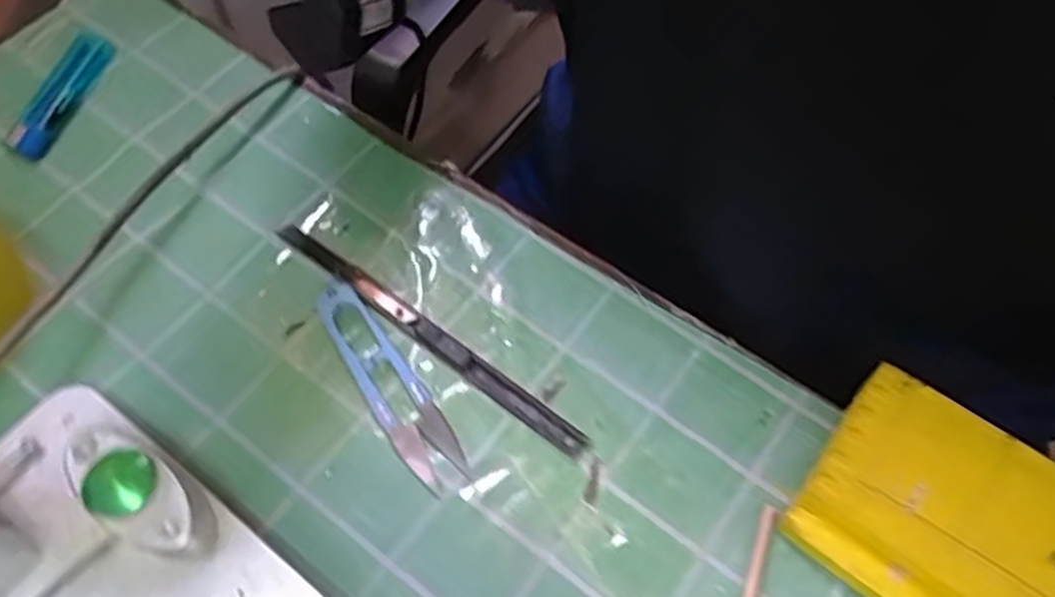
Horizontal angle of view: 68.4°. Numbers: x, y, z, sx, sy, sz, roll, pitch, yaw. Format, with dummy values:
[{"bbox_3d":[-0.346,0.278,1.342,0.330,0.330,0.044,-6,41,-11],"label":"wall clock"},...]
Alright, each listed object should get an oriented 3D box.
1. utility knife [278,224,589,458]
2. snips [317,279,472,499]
[{"bbox_3d":[-0.046,0.014,0.344,0.173,0.007,0.013,34,67,16],"label":"utility knife"},{"bbox_3d":[-0.060,0.034,0.332,0.024,0.007,0.105,-30,67,-15],"label":"snips"}]

